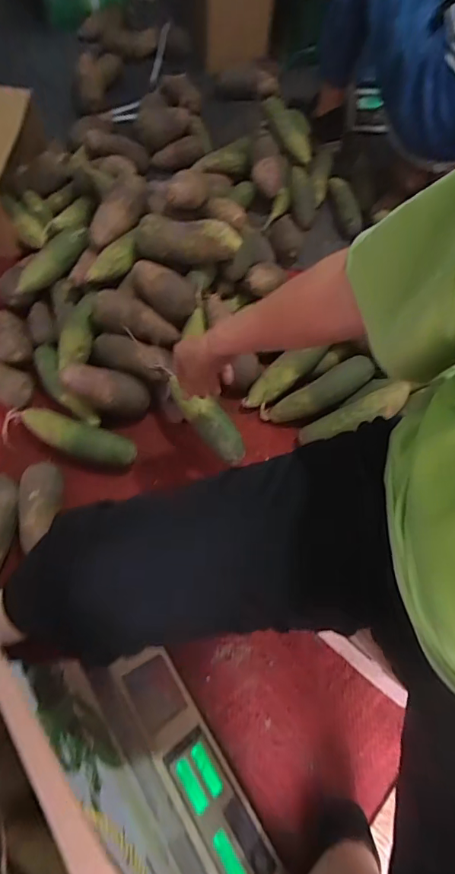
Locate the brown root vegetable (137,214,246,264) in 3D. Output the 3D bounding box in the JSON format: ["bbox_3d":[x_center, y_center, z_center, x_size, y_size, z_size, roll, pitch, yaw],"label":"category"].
[{"bbox_3d":[-0.073,-0.360,0.797,0.188,0.064,0.056,4,66,-2],"label":"brown root vegetable"}]

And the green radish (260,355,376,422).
[{"bbox_3d":[0.162,-0.077,0.790,0.211,0.046,0.048,-27,66,16],"label":"green radish"}]

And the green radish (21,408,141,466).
[{"bbox_3d":[-0.260,-0.002,0.743,0.216,0.054,0.059,19,67,4],"label":"green radish"}]

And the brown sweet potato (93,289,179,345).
[{"bbox_3d":[-0.164,-0.208,0.790,0.160,0.062,0.062,18,62,-23],"label":"brown sweet potato"}]

